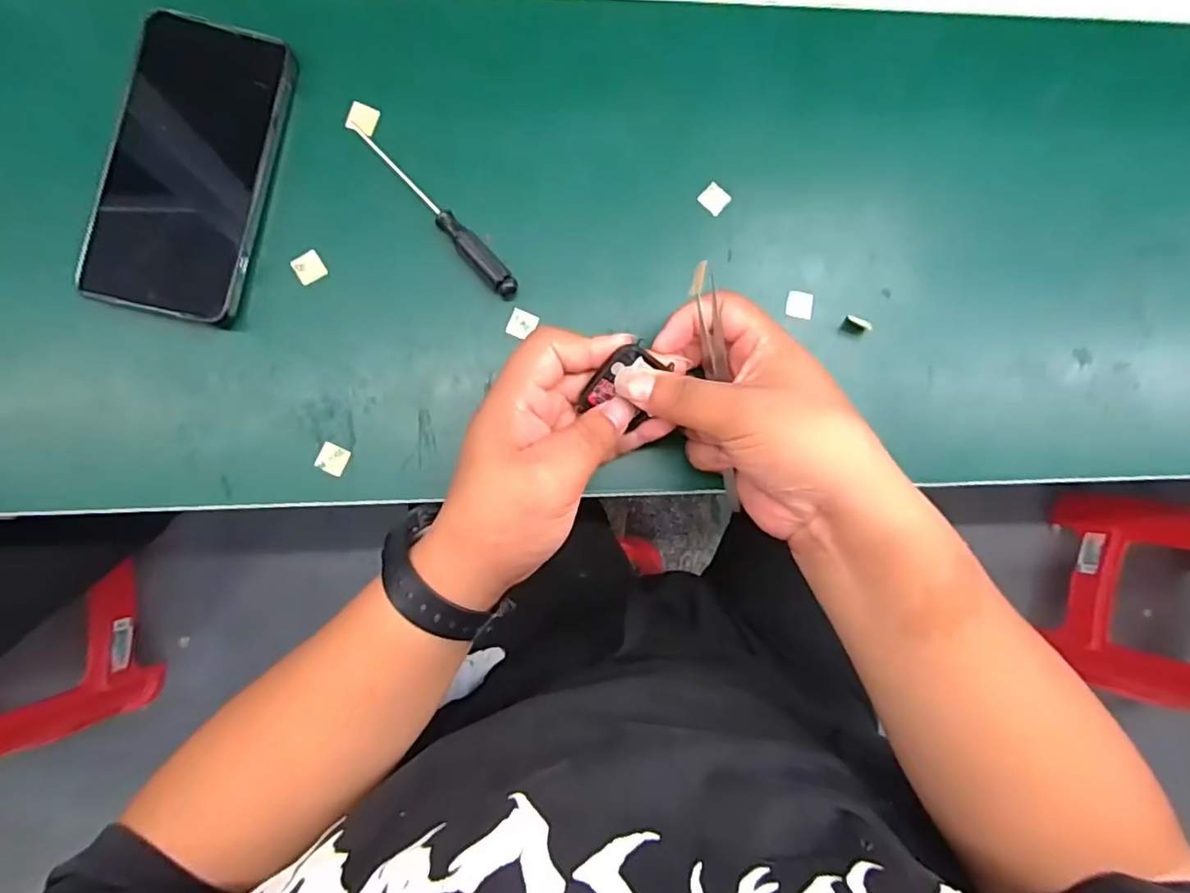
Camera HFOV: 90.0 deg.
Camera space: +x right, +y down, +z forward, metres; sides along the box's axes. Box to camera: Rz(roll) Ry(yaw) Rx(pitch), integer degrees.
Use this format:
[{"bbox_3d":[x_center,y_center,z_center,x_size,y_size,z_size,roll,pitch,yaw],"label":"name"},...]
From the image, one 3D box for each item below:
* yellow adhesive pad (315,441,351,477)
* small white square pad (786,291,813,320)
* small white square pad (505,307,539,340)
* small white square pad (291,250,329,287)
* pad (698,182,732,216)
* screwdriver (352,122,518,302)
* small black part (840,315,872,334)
[{"bbox_3d":[-0.148,0.007,0.334,0.015,0.004,0.015,22,86,-4],"label":"yellow adhesive pad"},{"bbox_3d":[0.125,-0.086,0.364,0.016,0.004,0.016,10,87,-5],"label":"small white square pad"},{"bbox_3d":[-0.042,-0.071,0.348,0.015,0.004,0.016,22,86,-4],"label":"small white square pad"},{"bbox_3d":[-0.162,-0.101,0.337,0.016,0.004,0.015,-34,91,-6],"label":"small white square pad"},{"bbox_3d":[0.073,-0.150,0.360,0.016,0.004,0.016,41,85,-3],"label":"pad"},{"bbox_3d":[-0.090,-0.135,0.335,0.015,0.013,0.129,-43,92,-5],"label":"screwdriver"},{"bbox_3d":[0.162,-0.075,0.367,0.018,0.005,0.010,15,90,-6],"label":"small black part"}]

